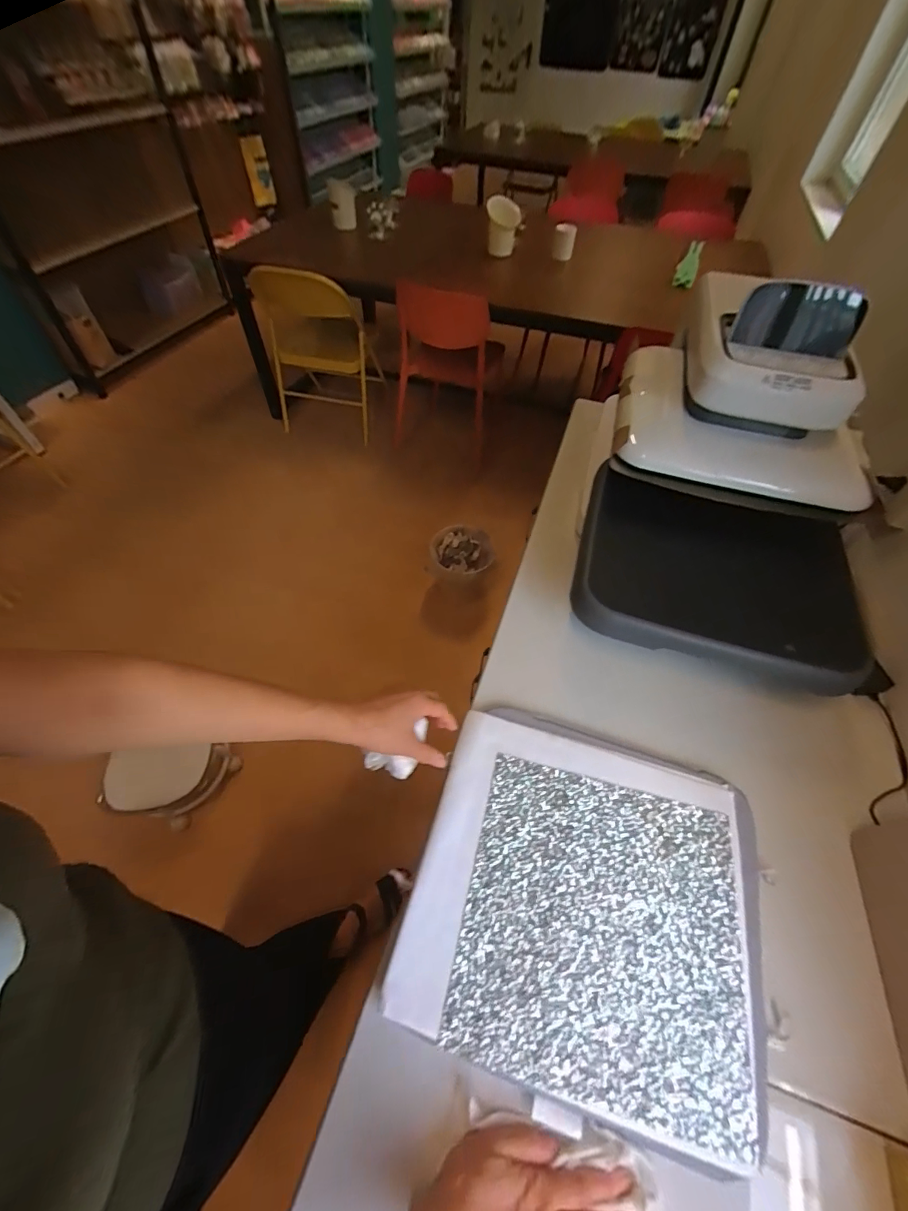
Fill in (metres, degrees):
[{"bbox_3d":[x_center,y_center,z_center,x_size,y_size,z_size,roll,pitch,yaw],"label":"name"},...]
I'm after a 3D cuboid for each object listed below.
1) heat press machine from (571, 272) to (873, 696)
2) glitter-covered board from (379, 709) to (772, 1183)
[{"bbox_3d":[0.445,-0.229,0.712,0.382,0.258,0.625,16,55,9],"label":"heat press machine"},{"bbox_3d":[0.156,0.326,0.519,0.380,0.011,0.360,15,55,9],"label":"glitter-covered board"}]

